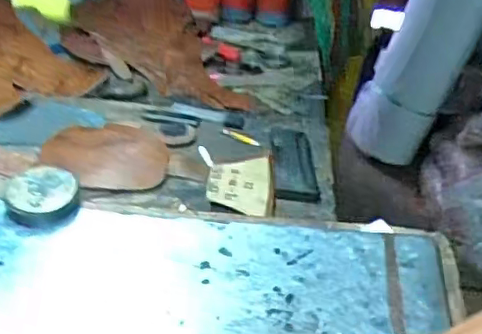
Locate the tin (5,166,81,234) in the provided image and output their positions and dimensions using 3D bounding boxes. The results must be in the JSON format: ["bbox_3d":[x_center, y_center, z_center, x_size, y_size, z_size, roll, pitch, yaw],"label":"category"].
[{"bbox_3d":[-0.215,0.034,0.651,0.075,0.033,0.085,-5,36,-14],"label":"tin"}]

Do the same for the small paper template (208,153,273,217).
[{"bbox_3d":[0.000,0.019,0.735,0.079,0.009,0.117,4,35,-1],"label":"small paper template"}]

